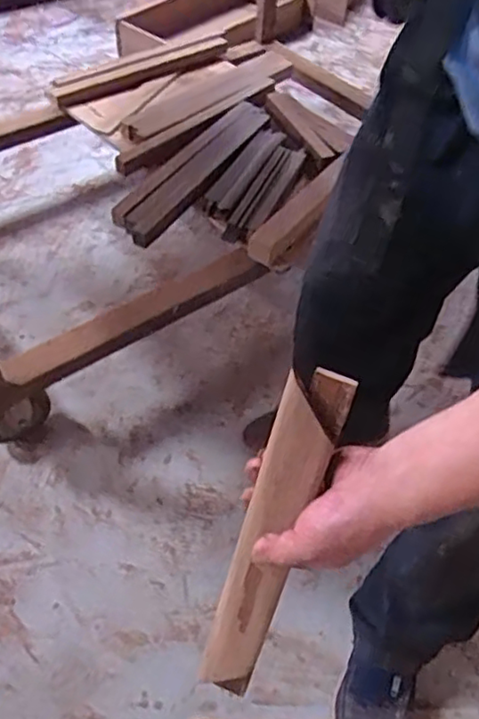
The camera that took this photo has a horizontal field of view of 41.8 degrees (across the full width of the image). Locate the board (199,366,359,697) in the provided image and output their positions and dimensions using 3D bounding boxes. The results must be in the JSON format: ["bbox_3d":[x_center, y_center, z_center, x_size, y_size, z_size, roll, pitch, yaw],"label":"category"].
[{"bbox_3d":[0.021,0.153,0.503,0.047,0.321,0.022,20,26,11],"label":"board"}]

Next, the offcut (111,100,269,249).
[{"bbox_3d":[-0.084,-0.394,1.274,0.102,0.028,0.501,26,53,15],"label":"offcut"}]

